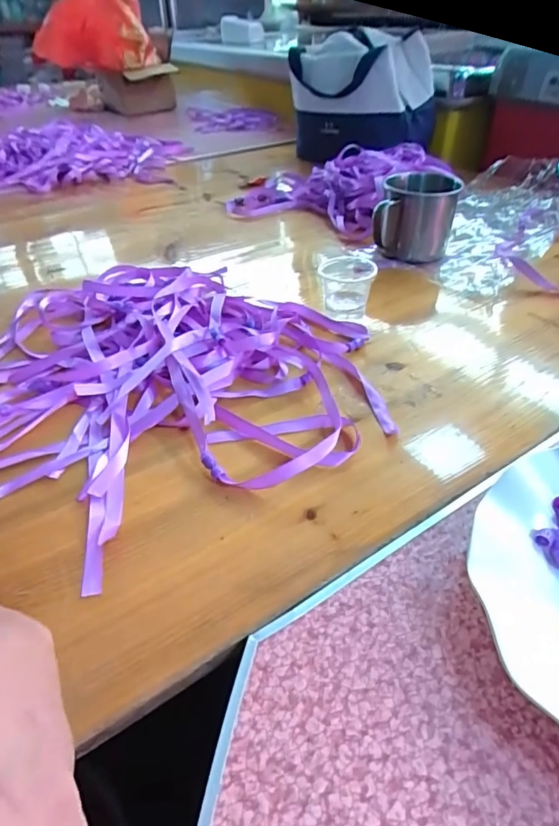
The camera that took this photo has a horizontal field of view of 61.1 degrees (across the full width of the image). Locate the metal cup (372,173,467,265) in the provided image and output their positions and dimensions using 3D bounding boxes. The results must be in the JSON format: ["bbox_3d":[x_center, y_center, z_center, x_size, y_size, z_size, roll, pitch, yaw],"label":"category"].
[{"bbox_3d":[0.153,-0.220,0.535,0.081,0.078,0.077,-1,41,1],"label":"metal cup"}]

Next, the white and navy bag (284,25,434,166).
[{"bbox_3d":[0.144,-0.559,0.845,0.195,0.174,0.169,-19,44,-19],"label":"white and navy bag"}]

